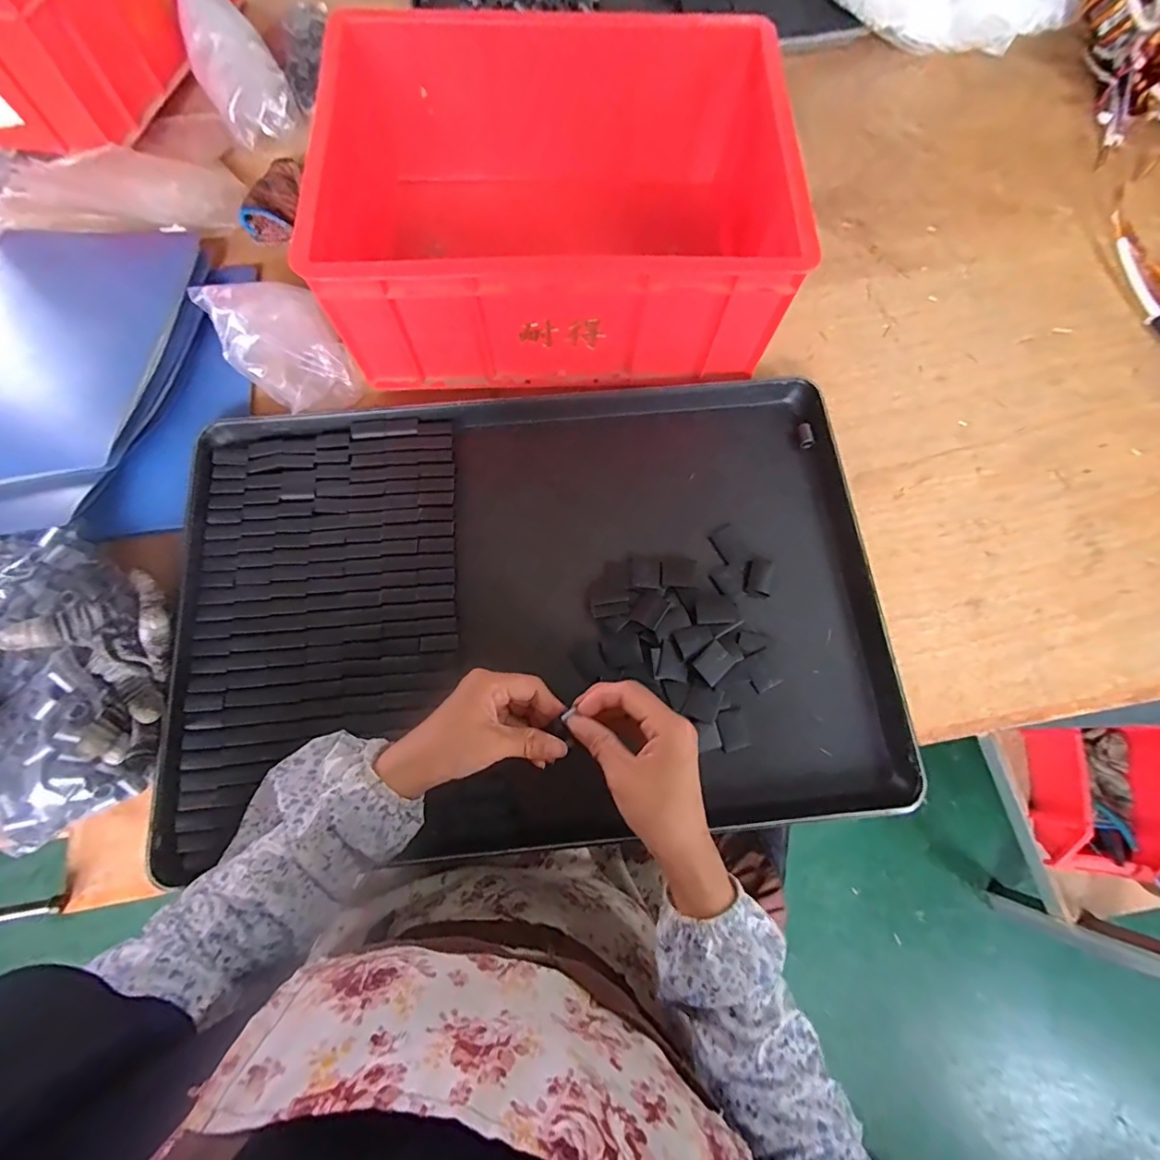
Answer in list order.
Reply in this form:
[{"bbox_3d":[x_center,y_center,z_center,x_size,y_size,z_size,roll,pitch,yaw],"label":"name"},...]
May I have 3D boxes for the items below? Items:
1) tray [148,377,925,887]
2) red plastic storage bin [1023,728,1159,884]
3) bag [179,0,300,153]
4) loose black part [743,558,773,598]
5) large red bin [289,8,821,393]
[{"bbox_3d":[-0.041,0.012,0.457,0.589,0.034,0.392,-5,73,-1],"label":"tray"},{"bbox_3d":[0.841,0.348,0.842,0.172,0.097,0.234,10,73,3],"label":"red plastic storage bin"},{"bbox_3d":[-0.408,-0.611,0.599,0.086,0.050,0.191,-29,95,-9],"label":"bag"},{"bbox_3d":[0.160,-0.003,0.472,0.024,0.006,0.033,9,73,3],"label":"loose black part"},{"bbox_3d":[-0.021,-0.352,0.526,0.399,0.186,0.306,-2,73,-2],"label":"large red bin"}]

